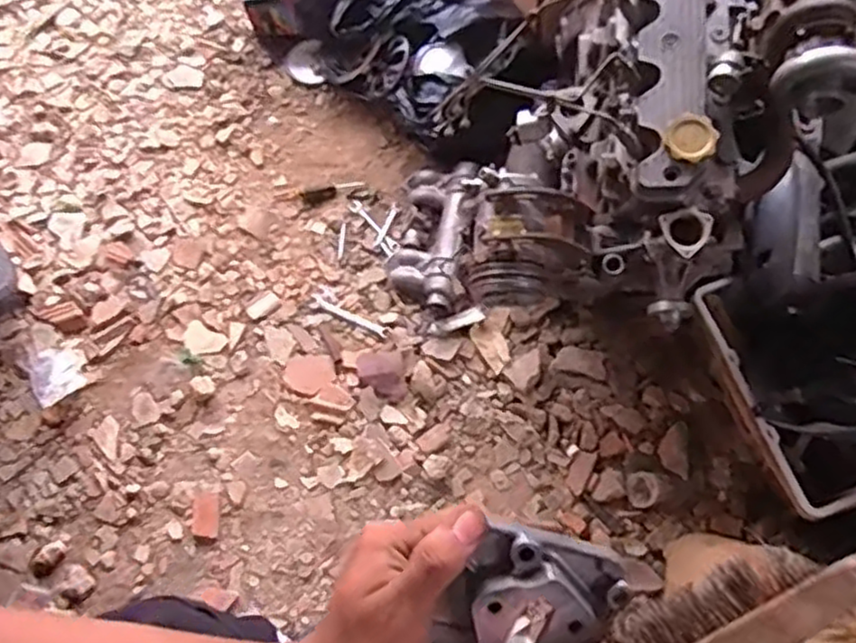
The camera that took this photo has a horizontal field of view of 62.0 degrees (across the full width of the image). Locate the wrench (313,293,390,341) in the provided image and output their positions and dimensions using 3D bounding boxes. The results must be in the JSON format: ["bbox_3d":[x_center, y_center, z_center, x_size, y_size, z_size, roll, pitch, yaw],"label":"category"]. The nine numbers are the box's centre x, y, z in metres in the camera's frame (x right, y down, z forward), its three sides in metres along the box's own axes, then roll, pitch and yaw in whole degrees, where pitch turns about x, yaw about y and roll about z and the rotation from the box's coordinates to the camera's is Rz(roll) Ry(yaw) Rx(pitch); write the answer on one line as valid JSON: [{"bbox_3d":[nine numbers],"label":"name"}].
[{"bbox_3d":[-0.174,-0.010,1.604,0.197,0.010,0.026,27,68,9],"label":"wrench"}]

